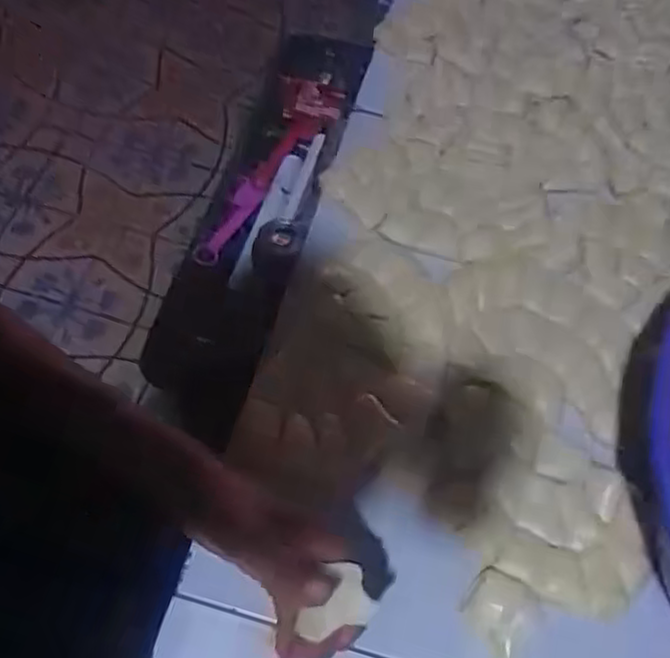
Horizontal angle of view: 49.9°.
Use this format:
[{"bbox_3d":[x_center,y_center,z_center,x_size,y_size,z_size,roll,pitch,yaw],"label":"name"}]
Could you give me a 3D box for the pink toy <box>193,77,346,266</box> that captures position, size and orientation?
[{"bbox_3d":[-0.076,-0.213,0.941,0.102,0.067,0.316,19,60,8],"label":"pink toy"}]

